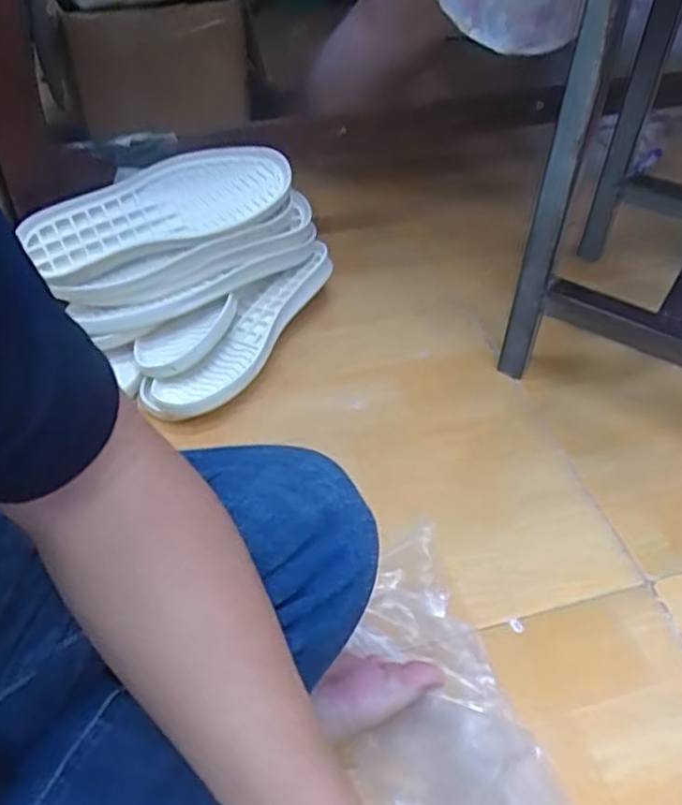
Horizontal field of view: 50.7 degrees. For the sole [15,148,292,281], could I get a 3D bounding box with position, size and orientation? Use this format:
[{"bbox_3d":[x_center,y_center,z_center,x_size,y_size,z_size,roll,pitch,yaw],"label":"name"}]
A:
[{"bbox_3d":[-0.177,-0.216,0.767,0.250,0.031,0.087,-22,88,-13],"label":"sole"}]

